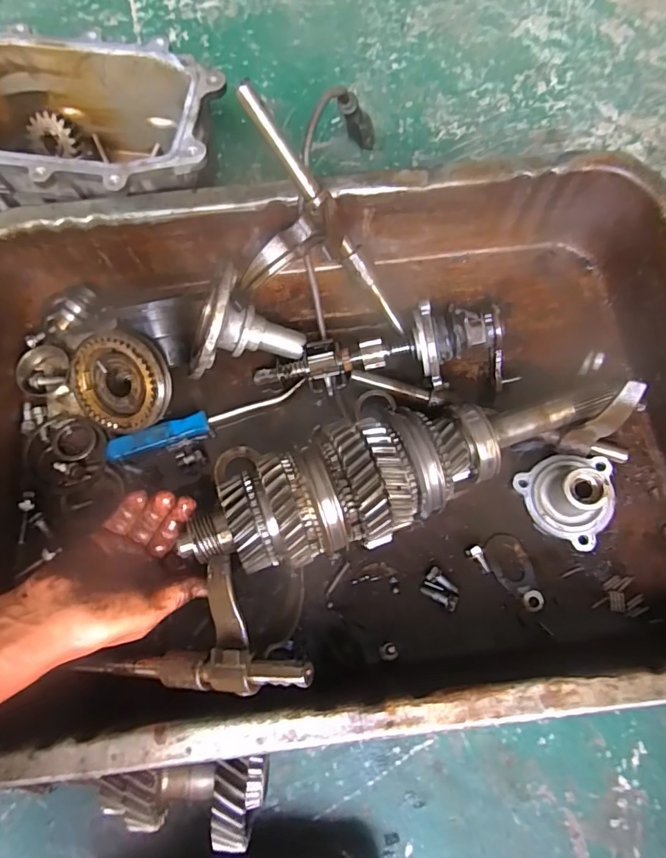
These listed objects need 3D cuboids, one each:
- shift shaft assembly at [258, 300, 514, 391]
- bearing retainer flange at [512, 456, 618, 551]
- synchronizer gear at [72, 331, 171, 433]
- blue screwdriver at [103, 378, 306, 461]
[{"bbox_3d":[0.041,-0.070,0.484,0.234,0.086,0.081,-9,74,12],"label":"shift shaft assembly"},{"bbox_3d":[0.216,0.057,0.434,0.079,0.060,0.081,0,74,0],"label":"bearing retainer flange"},{"bbox_3d":[-0.195,-0.042,0.468,0.093,0.027,0.087,-5,105,14],"label":"synchronizer gear"},{"bbox_3d":[-0.117,-0.007,0.478,0.188,0.016,0.020,-18,75,-5],"label":"blue screwdriver"}]

